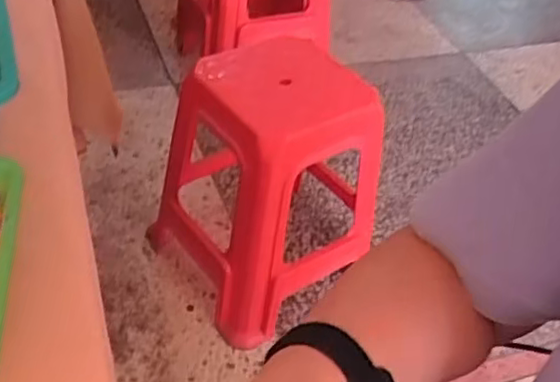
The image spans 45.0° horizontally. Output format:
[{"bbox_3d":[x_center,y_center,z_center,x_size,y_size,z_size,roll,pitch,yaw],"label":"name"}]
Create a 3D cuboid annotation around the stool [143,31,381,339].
[{"bbox_3d":[-0.026,-0.018,1.383,0.363,0.477,0.330,-25,52,-31],"label":"stool"}]

